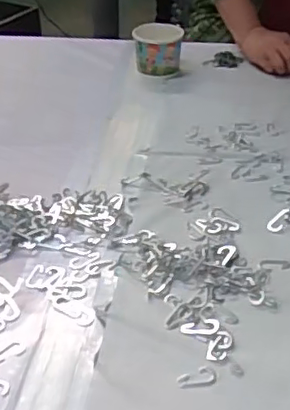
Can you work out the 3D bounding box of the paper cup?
[{"bbox_3d":[0.023,-0.276,1.098,0.087,0.091,0.073,2,34,3],"label":"paper cup"}]

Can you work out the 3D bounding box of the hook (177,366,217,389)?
[{"bbox_3d":[0.047,0.159,0.549,0.036,0.004,0.021,-6,34,-9],"label":"hook"}]

